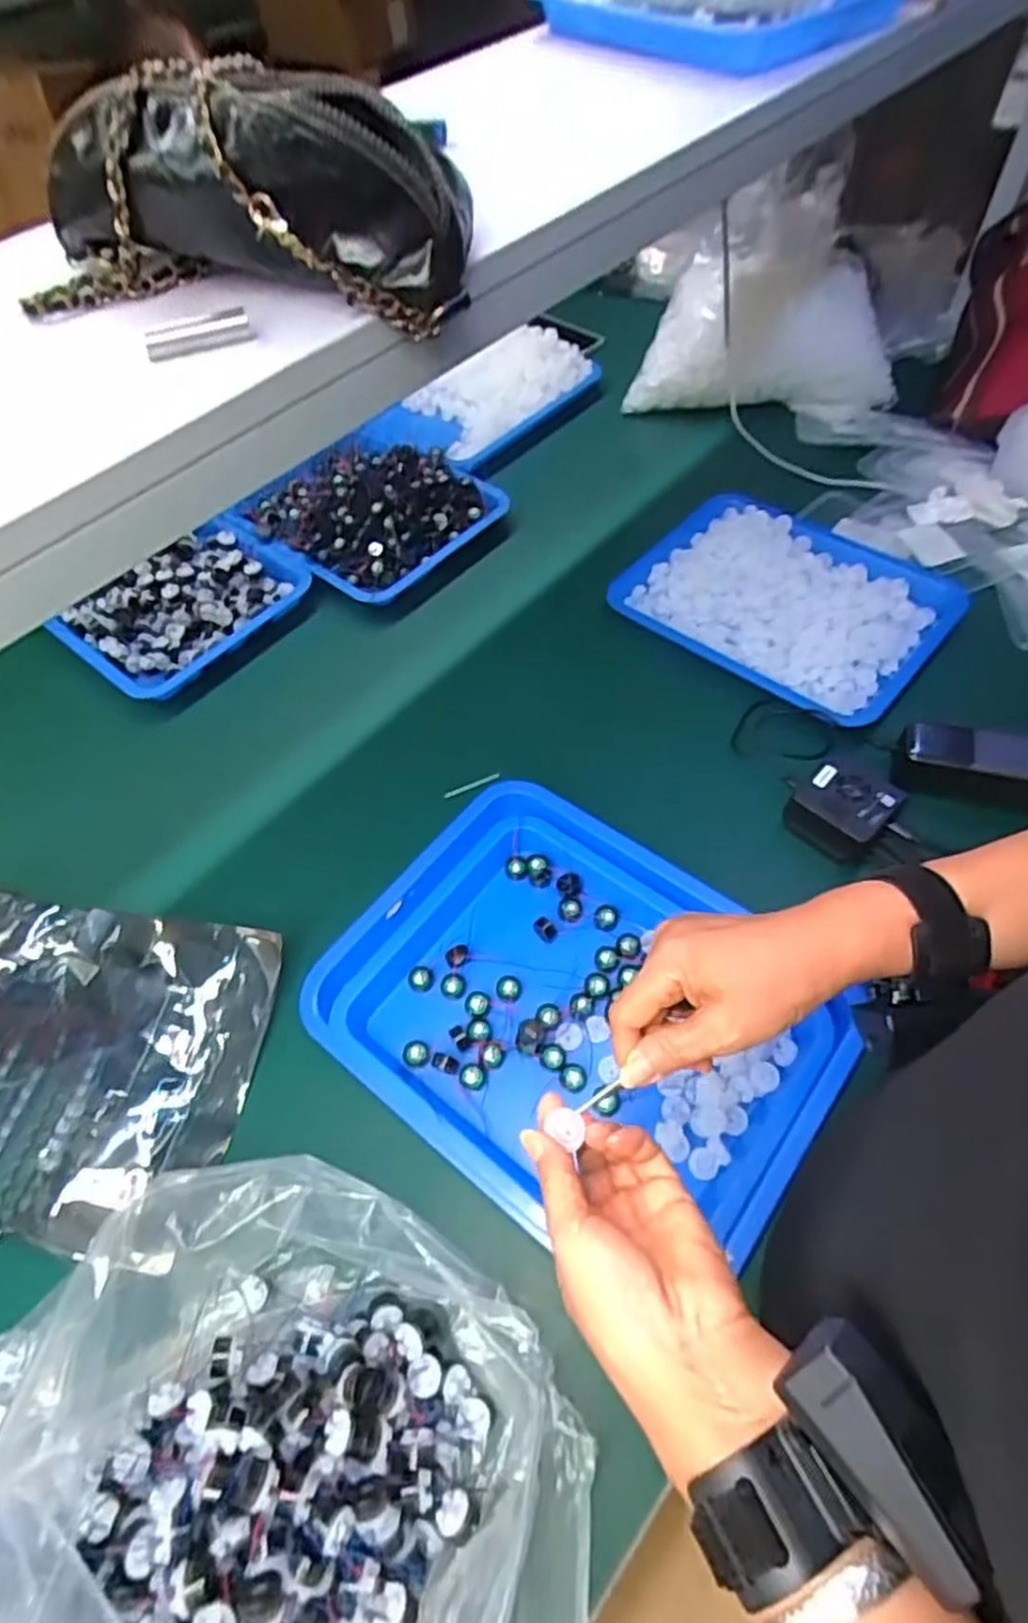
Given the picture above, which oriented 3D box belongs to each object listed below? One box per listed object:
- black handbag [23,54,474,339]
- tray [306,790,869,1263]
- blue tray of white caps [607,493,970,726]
[{"bbox_3d":[-0.140,-0.318,0.381,0.231,0.088,0.073,5,57,8],"label":"black handbag"},{"bbox_3d":[0.043,0.146,0.583,0.385,0.062,0.292,32,65,20],"label":"tray"},{"bbox_3d":[0.299,-0.243,0.813,0.327,0.034,0.246,34,66,21],"label":"blue tray of white caps"}]

